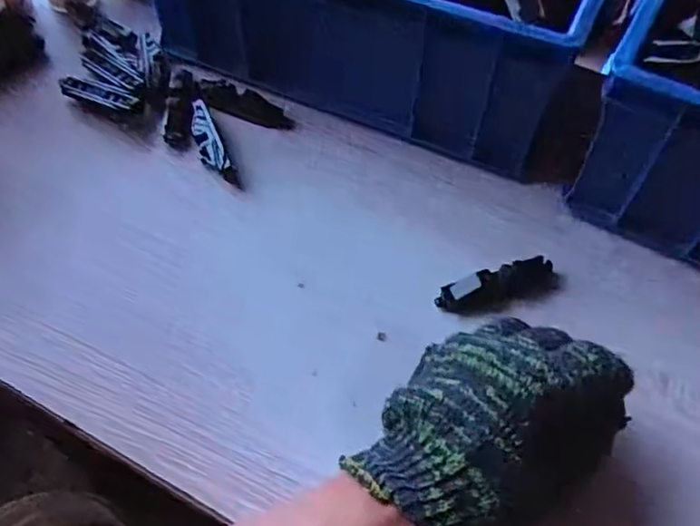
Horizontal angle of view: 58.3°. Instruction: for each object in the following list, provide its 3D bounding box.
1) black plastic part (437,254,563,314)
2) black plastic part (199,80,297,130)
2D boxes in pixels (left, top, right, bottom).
[{"bbox_3d":[0.099,0.016,0.412,0.081,0.012,0.023,-17,59,-13],"label":"black plastic part"},{"bbox_3d":[-0.084,-0.127,0.505,0.082,0.010,0.028,20,58,11],"label":"black plastic part"}]

